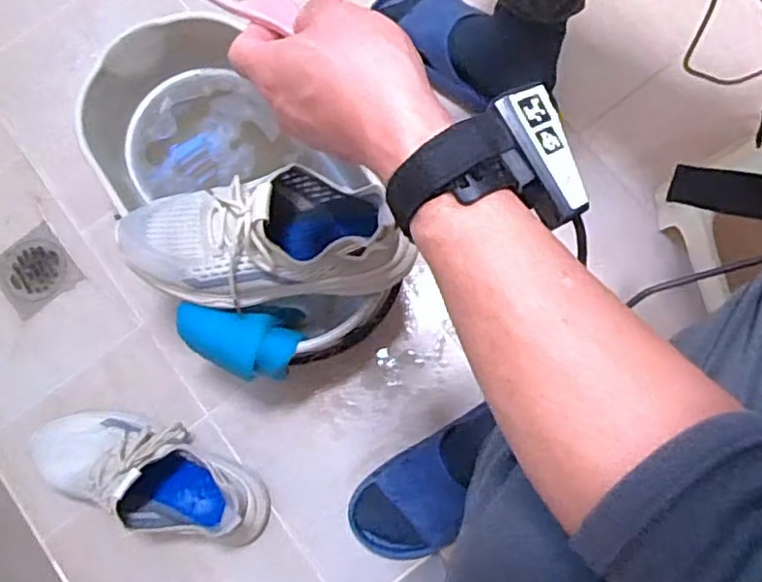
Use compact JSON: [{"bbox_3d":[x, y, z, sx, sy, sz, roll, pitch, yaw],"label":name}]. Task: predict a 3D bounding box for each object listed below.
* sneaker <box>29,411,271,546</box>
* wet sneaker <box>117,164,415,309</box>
[{"bbox_3d":[-0.276,0.206,0.757,0.293,0.118,0.109,18,79,5],"label":"sneaker"},{"bbox_3d":[-0.123,-0.055,0.611,0.266,0.104,0.112,-7,78,0],"label":"wet sneaker"}]

